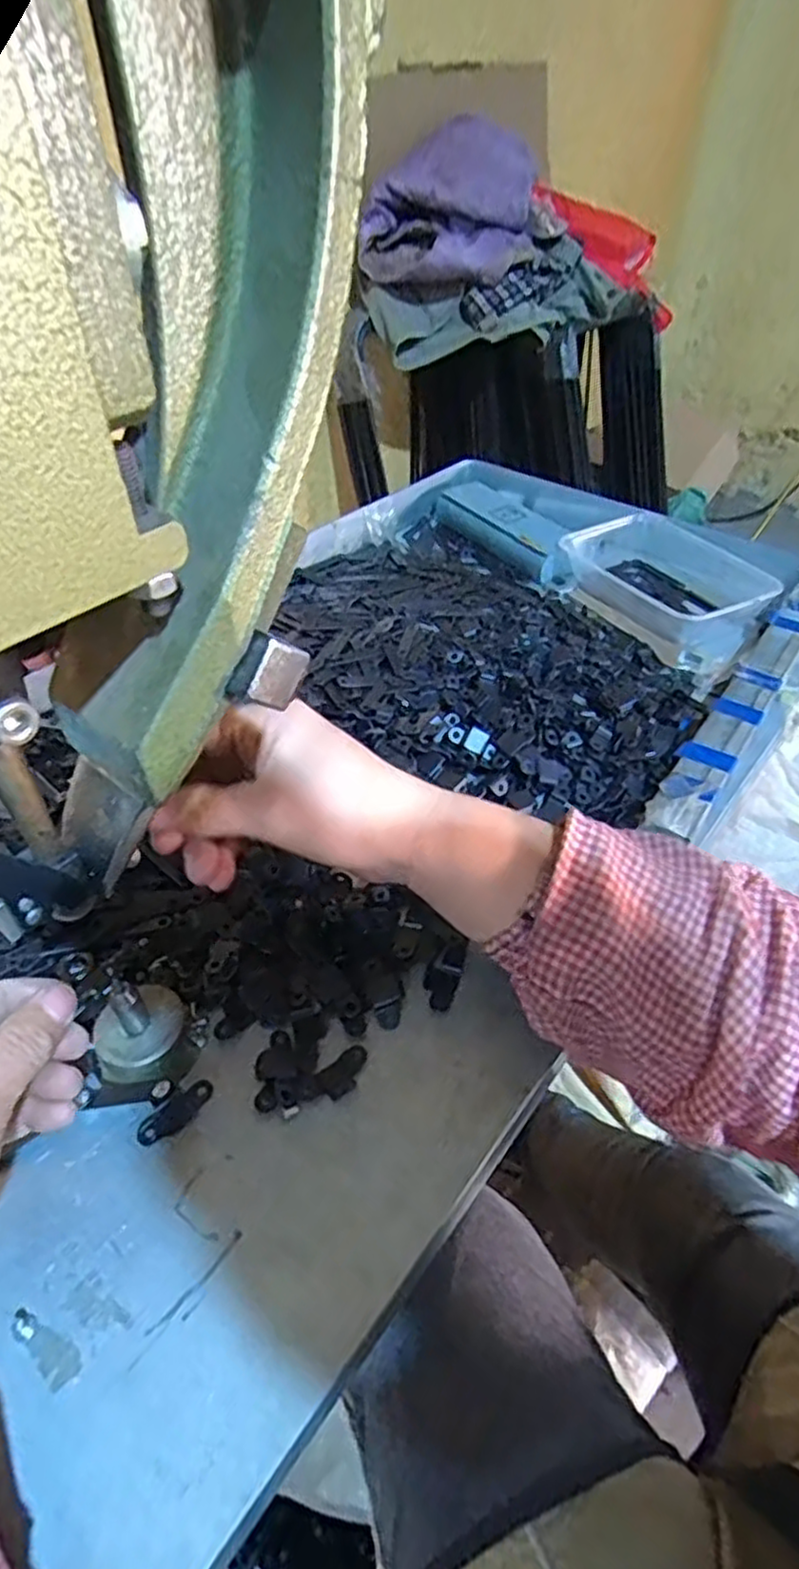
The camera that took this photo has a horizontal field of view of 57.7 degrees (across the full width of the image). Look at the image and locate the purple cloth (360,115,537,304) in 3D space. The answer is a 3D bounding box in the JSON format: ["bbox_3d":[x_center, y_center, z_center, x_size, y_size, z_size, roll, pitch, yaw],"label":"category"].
[{"bbox_3d":[0.086,-0.966,1.241,0.300,0.208,0.169,-4,45,-6],"label":"purple cloth"}]

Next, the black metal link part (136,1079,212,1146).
[{"bbox_3d":[-0.095,0.140,0.310,0.033,0.005,0.011,-29,52,-28],"label":"black metal link part"}]

